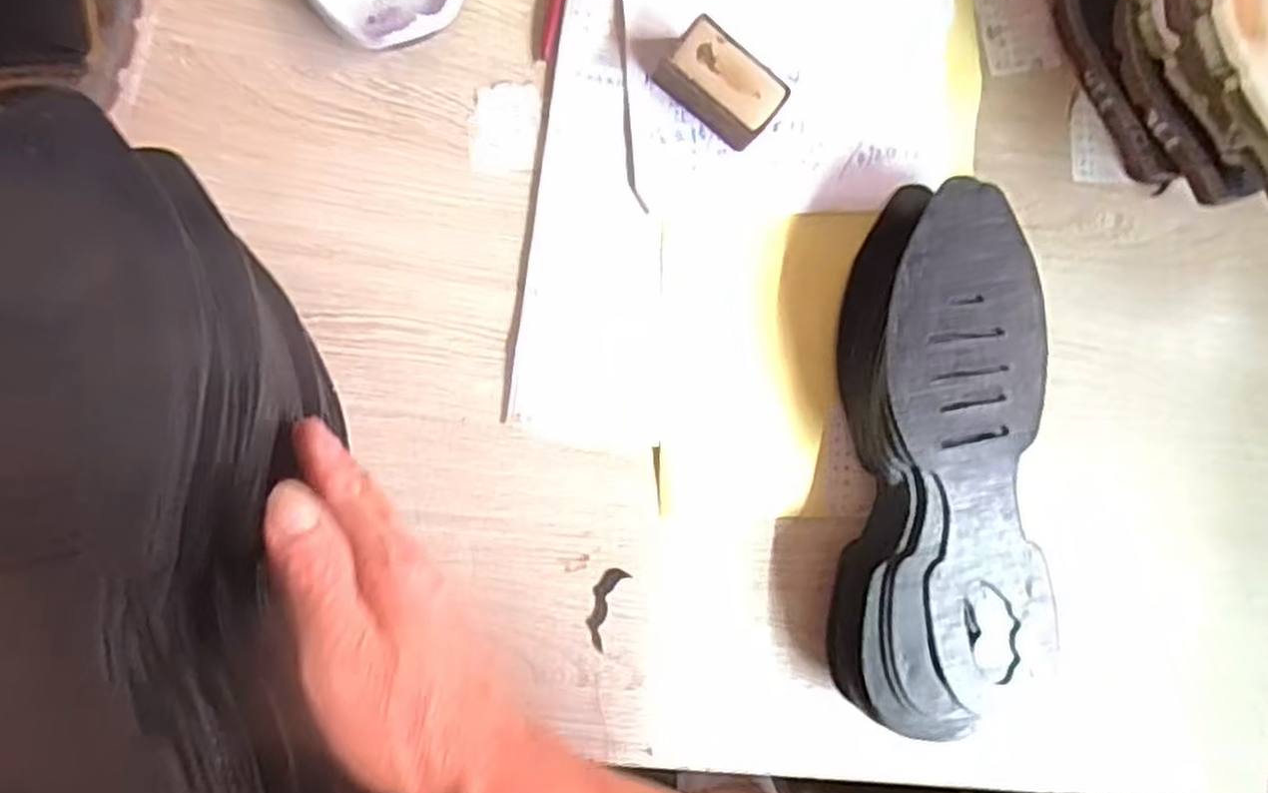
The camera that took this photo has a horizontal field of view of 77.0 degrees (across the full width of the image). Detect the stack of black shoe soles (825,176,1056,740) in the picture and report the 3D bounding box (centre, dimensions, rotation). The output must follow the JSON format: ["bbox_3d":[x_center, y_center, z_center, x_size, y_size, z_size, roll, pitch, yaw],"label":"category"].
[{"bbox_3d":[0.176,0.032,0.458,0.119,0.058,0.304,4,88,-8],"label":"stack of black shoe soles"}]

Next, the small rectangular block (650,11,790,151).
[{"bbox_3d":[0.048,-0.174,0.452,0.065,0.038,0.040,34,84,-6],"label":"small rectangular block"}]

